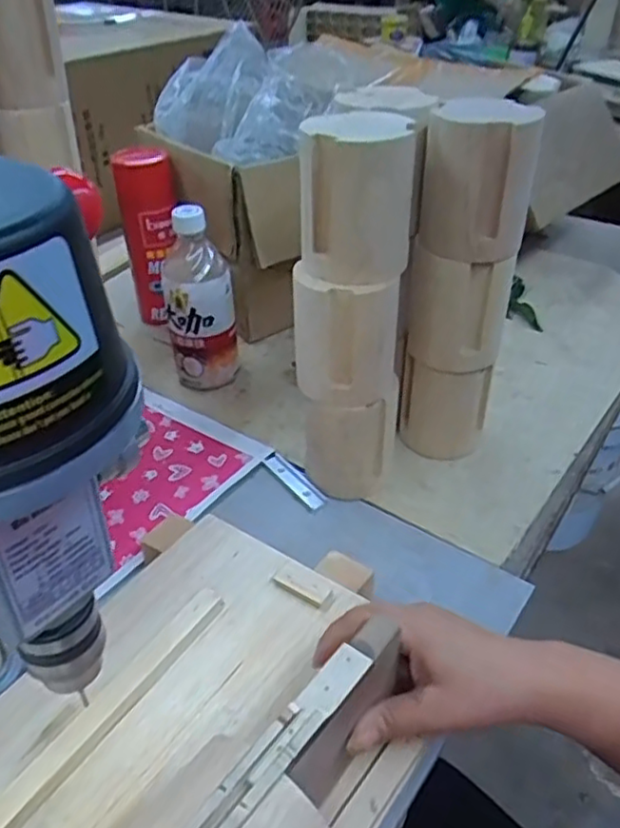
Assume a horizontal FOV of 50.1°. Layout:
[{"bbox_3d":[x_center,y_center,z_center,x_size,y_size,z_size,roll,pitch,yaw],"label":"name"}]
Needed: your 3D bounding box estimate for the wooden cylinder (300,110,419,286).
[{"bbox_3d":[0.033,-0.157,0.473,0.077,0.102,0.074,3,37,2],"label":"wooden cylinder"}]

